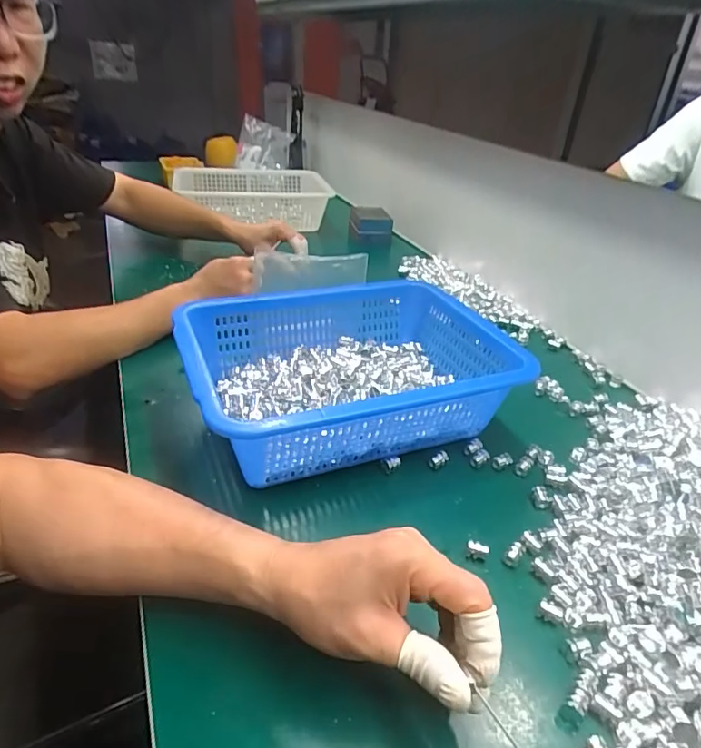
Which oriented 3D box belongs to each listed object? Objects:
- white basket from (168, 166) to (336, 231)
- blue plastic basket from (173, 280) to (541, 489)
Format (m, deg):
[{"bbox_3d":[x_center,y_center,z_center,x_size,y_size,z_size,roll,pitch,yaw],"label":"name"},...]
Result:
[{"bbox_3d":[-0.194,-0.368,1.080,0.283,0.074,0.252,-9,35,-20],"label":"white basket"},{"bbox_3d":[0.000,0.001,0.513,0.309,0.097,0.227,-12,35,-23],"label":"blue plastic basket"}]

